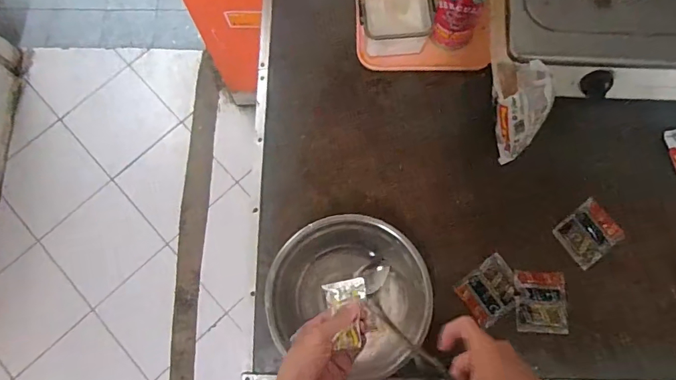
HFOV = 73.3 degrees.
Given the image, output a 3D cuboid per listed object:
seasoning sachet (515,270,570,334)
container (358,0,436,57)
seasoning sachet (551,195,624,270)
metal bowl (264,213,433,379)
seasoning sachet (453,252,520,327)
[{"bbox_3d":[0.292,0.160,0.652,0.073,0.013,0.084,2,75,-1],"label":"seasoning sachet"},{"bbox_3d":[0.090,-0.274,0.718,0.110,0.068,0.099,-8,77,-2],"label":"container"},{"bbox_3d":[0.374,0.064,0.675,0.083,0.015,0.074,-36,79,-10],"label":"seasoning sachet"},{"bbox_3d":[0.016,0.140,0.620,0.212,0.063,0.198,0,76,-1],"label":"metal bowl"},{"bbox_3d":[0.220,0.144,0.656,0.083,0.011,0.070,-39,79,-10],"label":"seasoning sachet"}]

